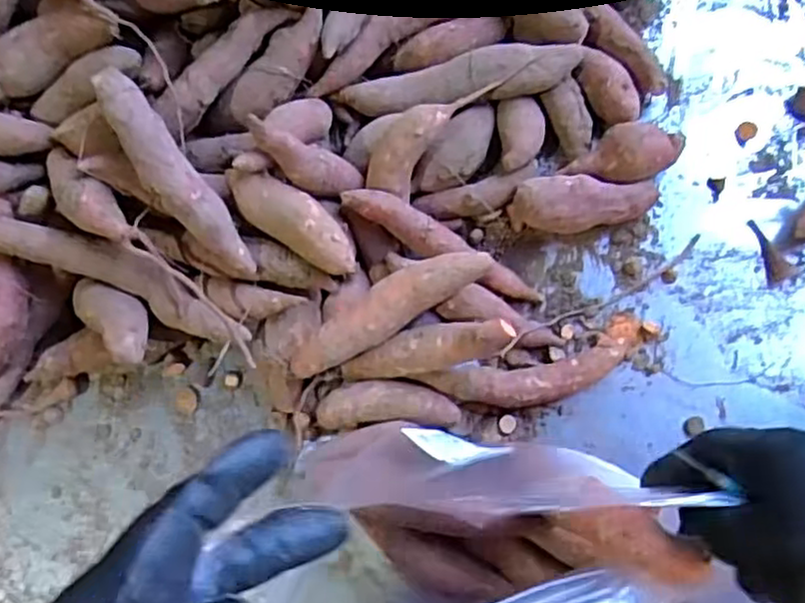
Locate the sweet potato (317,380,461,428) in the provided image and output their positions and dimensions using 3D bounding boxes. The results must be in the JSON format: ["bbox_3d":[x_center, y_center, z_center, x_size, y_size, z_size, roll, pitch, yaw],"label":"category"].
[{"bbox_3d":[-0.009,0.067,0.460,0.089,0.020,0.029,-2,78,4],"label":"sweet potato"}]

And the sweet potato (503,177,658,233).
[{"bbox_3d":[0.124,-0.065,0.481,0.096,0.027,0.034,1,78,5],"label":"sweet potato"}]

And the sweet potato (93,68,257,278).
[{"bbox_3d":[-0.141,-0.077,0.434,0.028,0.028,0.146,-35,99,-2],"label":"sweet potato"}]

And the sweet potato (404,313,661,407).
[{"bbox_3d":[0.092,0.045,0.462,0.159,0.023,0.040,-17,77,1],"label":"sweet potato"}]

